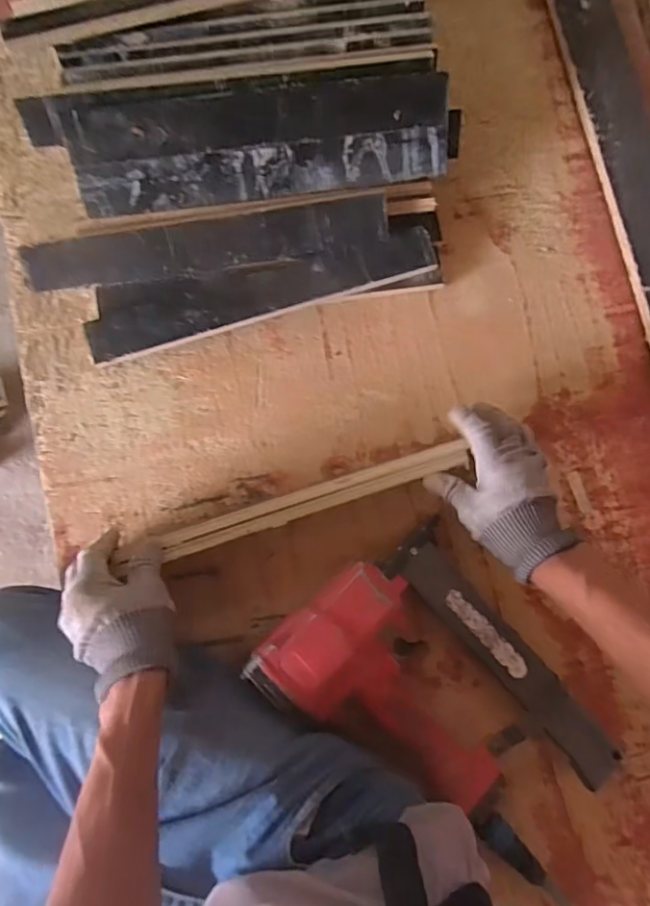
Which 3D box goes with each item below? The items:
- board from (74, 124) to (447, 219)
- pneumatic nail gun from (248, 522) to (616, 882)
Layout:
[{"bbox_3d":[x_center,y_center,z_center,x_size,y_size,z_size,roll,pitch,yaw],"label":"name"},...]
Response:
[{"bbox_3d":[-0.058,-0.286,0.549,0.365,0.007,0.049,-8,122,-4],"label":"board"},{"bbox_3d":[0.114,0.249,0.517,0.219,0.075,0.336,-38,87,-8],"label":"pneumatic nail gun"}]

